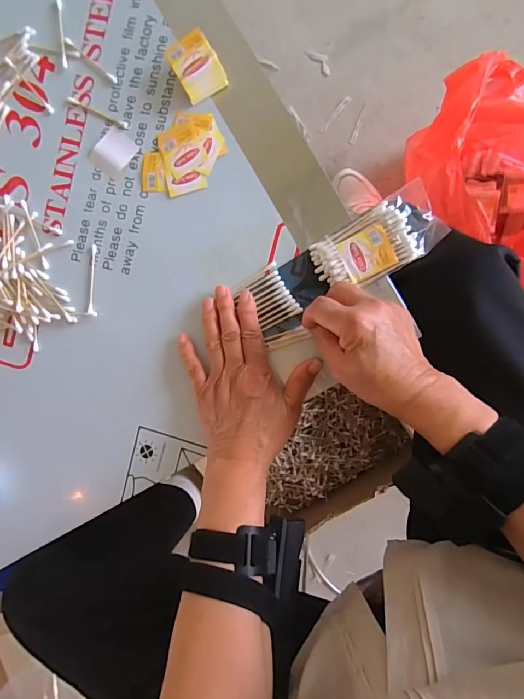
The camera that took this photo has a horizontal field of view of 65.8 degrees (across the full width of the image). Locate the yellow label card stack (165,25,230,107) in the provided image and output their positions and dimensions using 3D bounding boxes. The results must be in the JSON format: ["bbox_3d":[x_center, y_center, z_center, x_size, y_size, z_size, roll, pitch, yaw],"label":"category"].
[{"bbox_3d":[-0.062,-0.271,0.389,0.041,0.023,0.051,-27,88,7],"label":"yellow label card stack"}]

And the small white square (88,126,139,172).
[{"bbox_3d":[-0.152,-0.204,0.414,0.040,0.004,0.042,44,96,4],"label":"small white square"}]

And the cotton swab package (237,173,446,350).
[{"bbox_3d":[0.073,-0.076,0.375,0.183,0.014,0.072,-30,88,16],"label":"cotton swab package"}]

